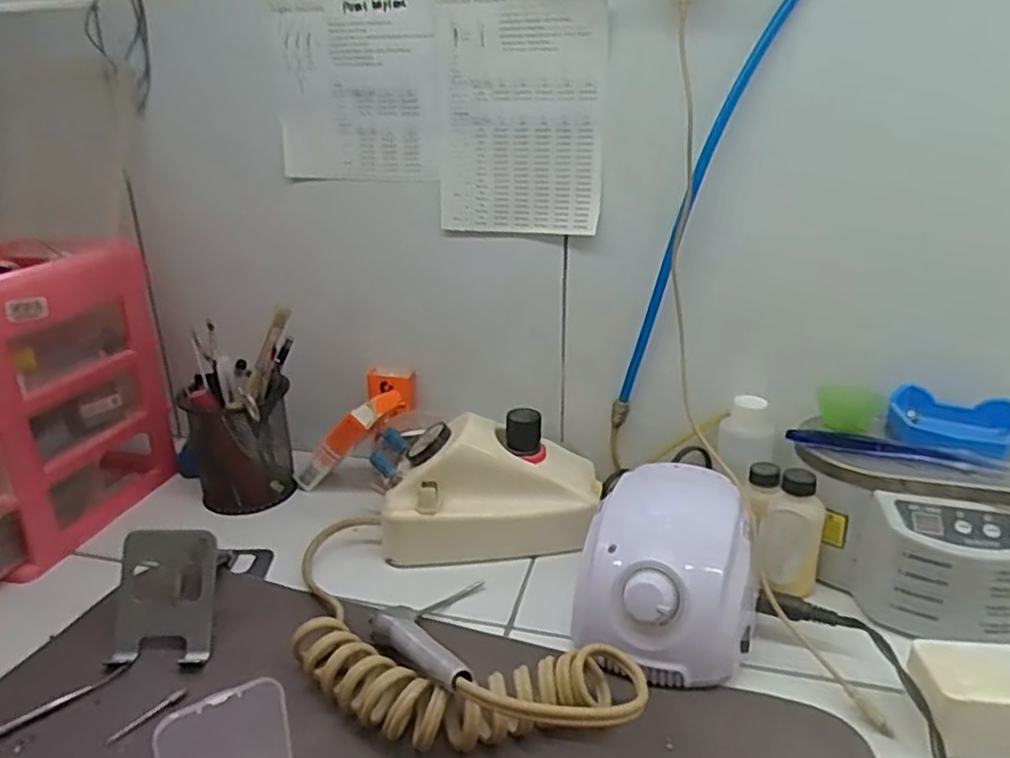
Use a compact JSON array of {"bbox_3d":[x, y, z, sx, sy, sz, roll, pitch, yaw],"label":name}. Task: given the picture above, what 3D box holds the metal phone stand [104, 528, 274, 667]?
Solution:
[{"bbox_3d":[-0.212,0.124,0.467,0.062,0.068,0.119,1,21,4],"label":"metal phone stand"}]

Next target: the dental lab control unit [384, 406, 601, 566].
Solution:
[{"bbox_3d":[-0.010,0.083,0.539,0.167,0.091,0.069,-3,21,-7],"label":"dental lab control unit"}]

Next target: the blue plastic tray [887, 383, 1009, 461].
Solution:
[{"bbox_3d":[0.317,0.031,0.490,0.081,0.024,0.068,10,23,25],"label":"blue plastic tray"}]

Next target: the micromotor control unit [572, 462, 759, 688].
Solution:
[{"bbox_3d":[0.107,0.123,0.452,0.103,0.078,0.135,7,22,19],"label":"micromotor control unit"}]

